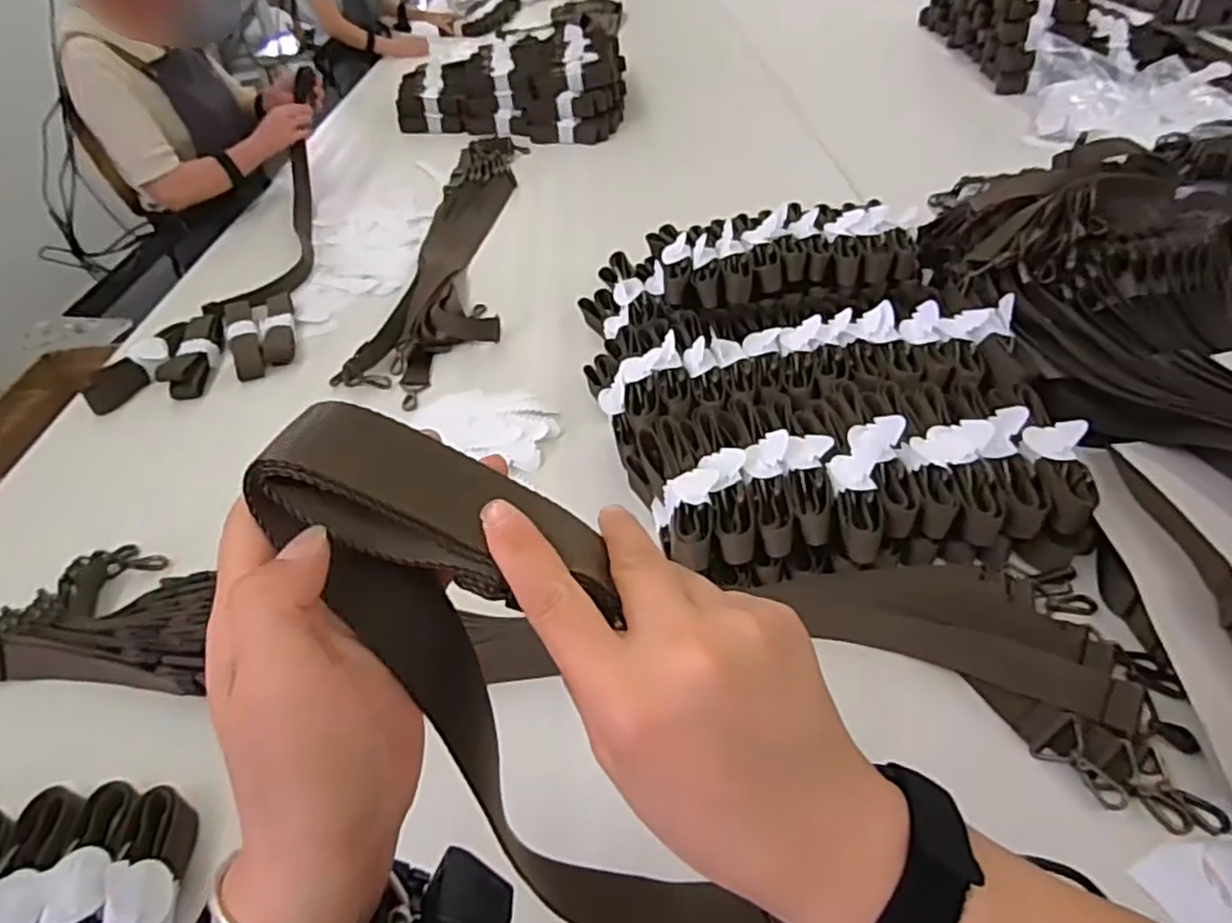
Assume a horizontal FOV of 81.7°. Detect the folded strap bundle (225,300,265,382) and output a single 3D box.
[{"bbox_3d":[-0.568,-0.189,1.092,0.047,0.037,0.193,-21,44,-17],"label":"folded strap bundle"}]

